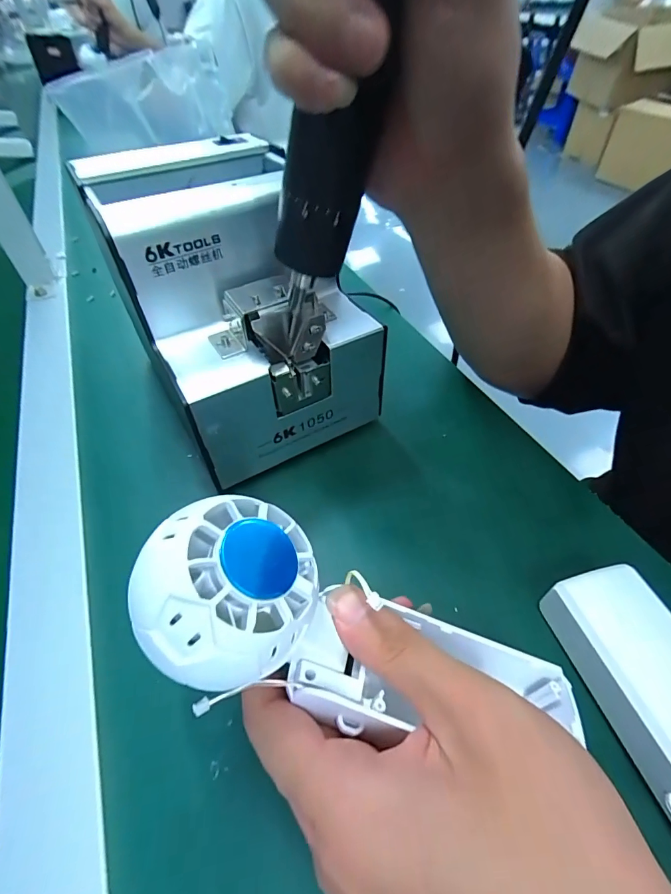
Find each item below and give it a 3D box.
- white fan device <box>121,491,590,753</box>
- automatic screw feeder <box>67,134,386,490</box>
[{"bbox_3d":[0.014,0.069,0.150,0.166,0.037,0.058,28,46,-21],"label":"white fan device"},{"bbox_3d":[-0.064,-0.092,0.279,0.126,0.156,0.173,-25,52,-18],"label":"automatic screw feeder"}]

